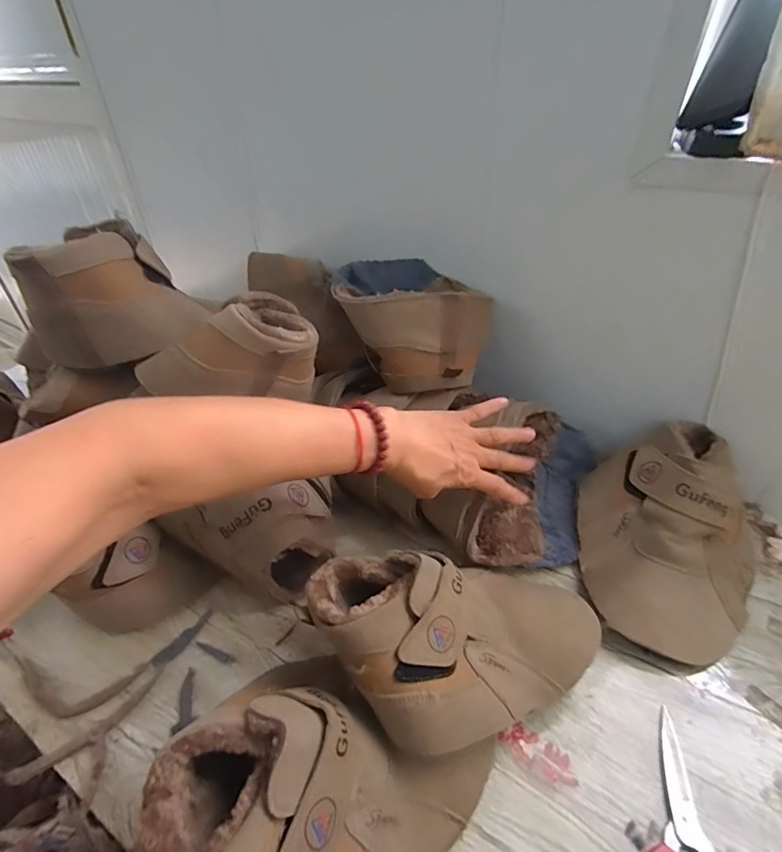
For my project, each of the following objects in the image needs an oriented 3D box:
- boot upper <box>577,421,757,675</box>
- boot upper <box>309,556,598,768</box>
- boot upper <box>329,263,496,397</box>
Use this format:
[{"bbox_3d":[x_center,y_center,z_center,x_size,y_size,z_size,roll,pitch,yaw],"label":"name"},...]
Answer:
[{"bbox_3d":[0.288,0.104,0.473,0.179,0.108,0.245,22,45,26],"label":"boot upper"},{"bbox_3d":[0.065,0.170,0.385,0.239,0.127,0.143,-15,41,-16],"label":"boot upper"},{"bbox_3d":[0.009,-0.146,0.577,0.161,0.097,0.221,-7,40,-7],"label":"boot upper"}]

